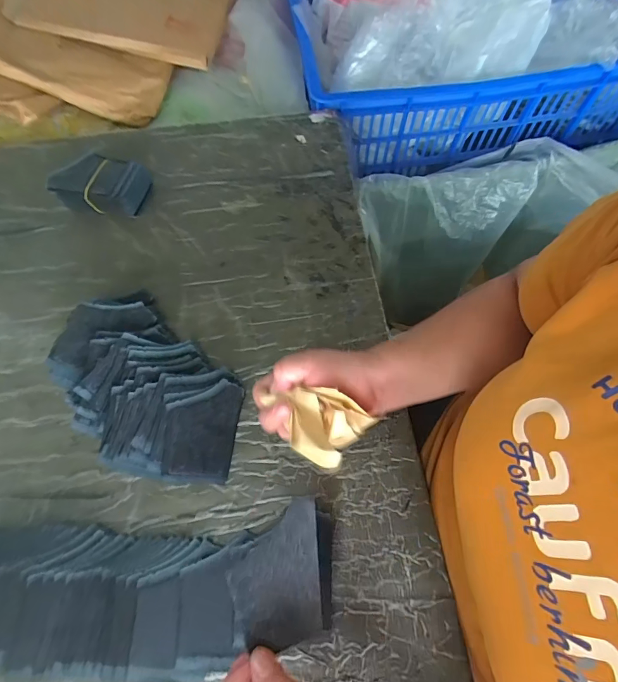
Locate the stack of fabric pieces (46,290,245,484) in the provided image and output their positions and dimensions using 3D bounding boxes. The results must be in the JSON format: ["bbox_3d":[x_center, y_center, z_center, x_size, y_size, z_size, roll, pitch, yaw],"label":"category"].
[{"bbox_3d":[-0.176,0.050,0.406,0.234,0.049,0.139,39,72,17],"label":"stack of fabric pieces"}]

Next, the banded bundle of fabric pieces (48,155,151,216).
[{"bbox_3d":[-0.289,-0.220,0.534,0.111,0.047,0.083,10,66,6],"label":"banded bundle of fabric pieces"}]

